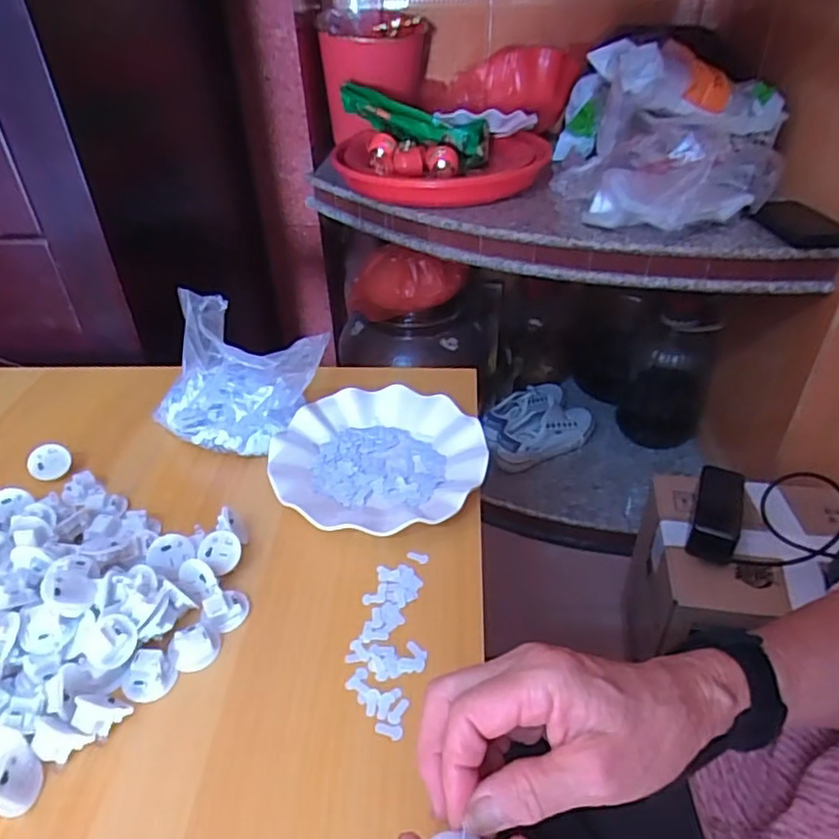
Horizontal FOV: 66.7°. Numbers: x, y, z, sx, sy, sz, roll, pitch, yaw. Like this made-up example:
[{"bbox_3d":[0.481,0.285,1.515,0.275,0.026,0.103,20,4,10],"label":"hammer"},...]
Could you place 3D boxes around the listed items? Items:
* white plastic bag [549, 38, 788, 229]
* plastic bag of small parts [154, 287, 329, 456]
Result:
[{"bbox_3d":[0.354,-0.411,0.915,0.310,0.190,0.384,8,38,12],"label":"white plastic bag"},{"bbox_3d":[-0.161,-0.031,0.565,0.156,0.126,0.077,11,39,16],"label":"plastic bag of small parts"}]

